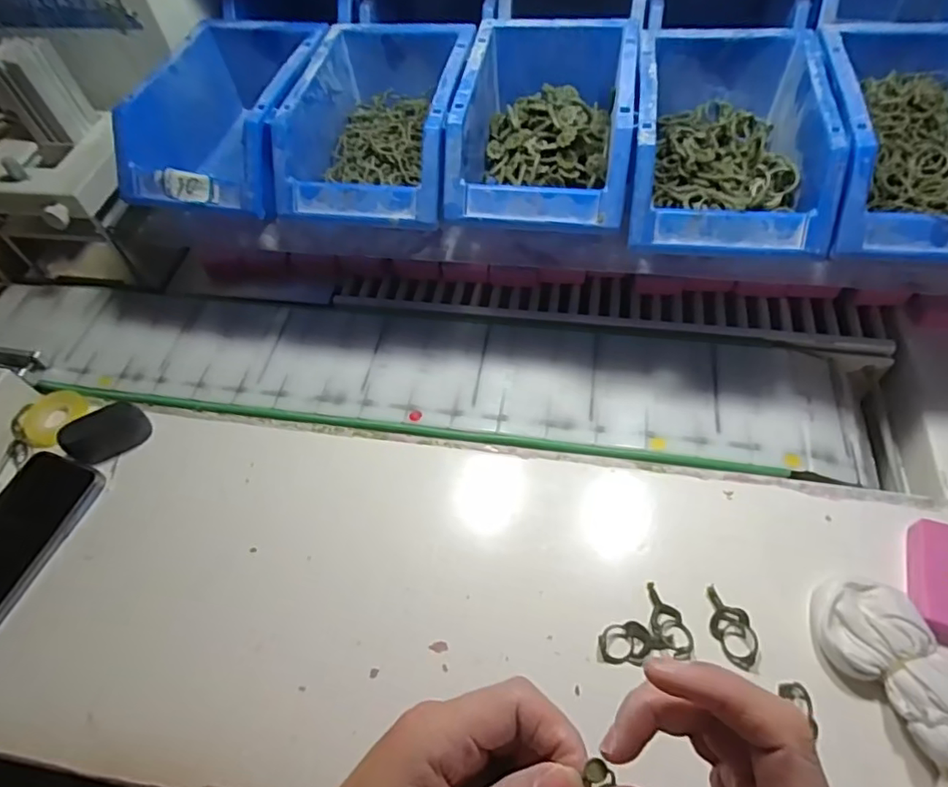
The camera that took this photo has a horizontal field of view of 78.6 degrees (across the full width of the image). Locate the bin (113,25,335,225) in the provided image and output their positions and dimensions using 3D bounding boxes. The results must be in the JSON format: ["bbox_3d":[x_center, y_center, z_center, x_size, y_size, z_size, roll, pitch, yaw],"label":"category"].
[{"bbox_3d":[-0.190,-0.223,0.474,0.123,0.076,0.185,9,57,11],"label":"bin"}]

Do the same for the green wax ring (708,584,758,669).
[{"bbox_3d":[0.164,0.149,0.371,0.023,0.011,0.050,-26,59,-11],"label":"green wax ring"}]

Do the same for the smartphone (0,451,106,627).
[{"bbox_3d":[-0.358,0.117,0.438,0.075,0.010,0.151,15,60,14],"label":"smartphone"}]

